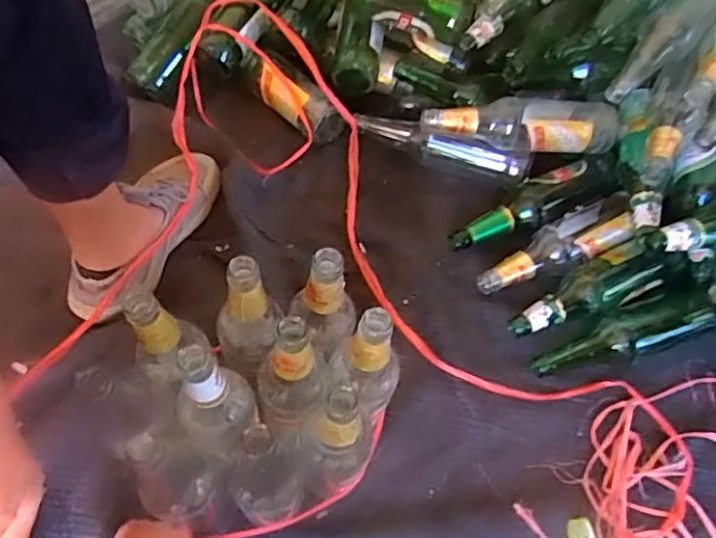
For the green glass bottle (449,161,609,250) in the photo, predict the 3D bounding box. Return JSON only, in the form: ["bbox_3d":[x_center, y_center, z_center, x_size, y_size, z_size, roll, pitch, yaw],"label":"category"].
[{"bbox_3d":[0.231,-0.088,0.844,0.240,0.053,0.052,-25,67,-16],"label":"green glass bottle"}]

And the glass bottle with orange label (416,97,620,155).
[{"bbox_3d":[0.219,-0.197,0.833,0.262,0.056,0.069,-3,63,-6],"label":"glass bottle with orange label"}]

